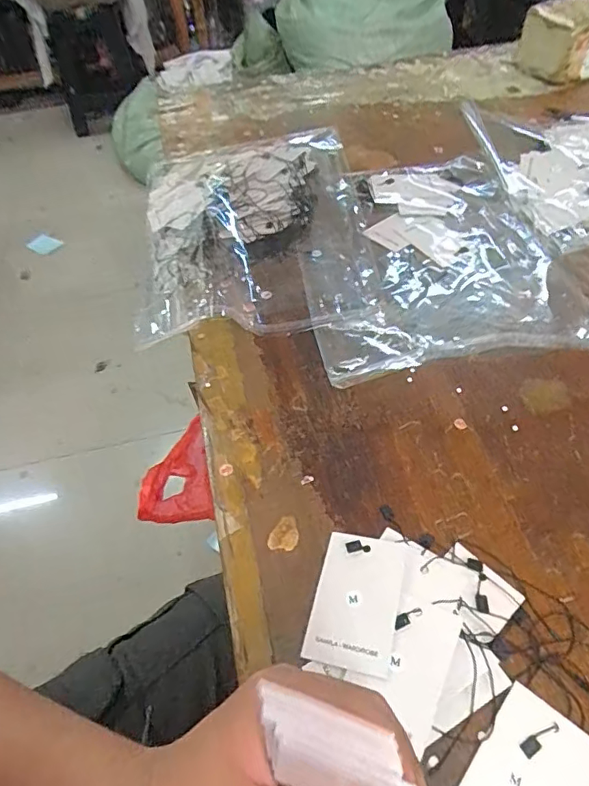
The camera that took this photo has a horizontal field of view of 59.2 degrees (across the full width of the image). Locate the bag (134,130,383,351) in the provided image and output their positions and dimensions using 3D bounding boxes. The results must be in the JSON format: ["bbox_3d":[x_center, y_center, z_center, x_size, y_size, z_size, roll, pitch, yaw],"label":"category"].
[{"bbox_3d":[-0.045,-0.182,0.561,0.235,0.044,0.307,-7,51,0],"label":"bag"}]

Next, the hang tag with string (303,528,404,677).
[{"bbox_3d":[0.039,0.126,0.319,0.050,0.004,0.081,7,50,16],"label":"hang tag with string"}]

